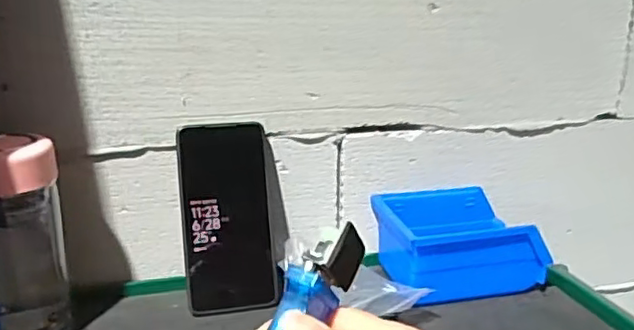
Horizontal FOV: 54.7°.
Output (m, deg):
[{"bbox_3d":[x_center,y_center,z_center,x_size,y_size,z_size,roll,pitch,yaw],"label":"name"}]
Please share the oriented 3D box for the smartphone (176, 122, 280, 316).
[{"bbox_3d":[-0.074,0.045,0.528,0.081,0.158,0.011,-4,0,-19],"label":"smartphone"}]

